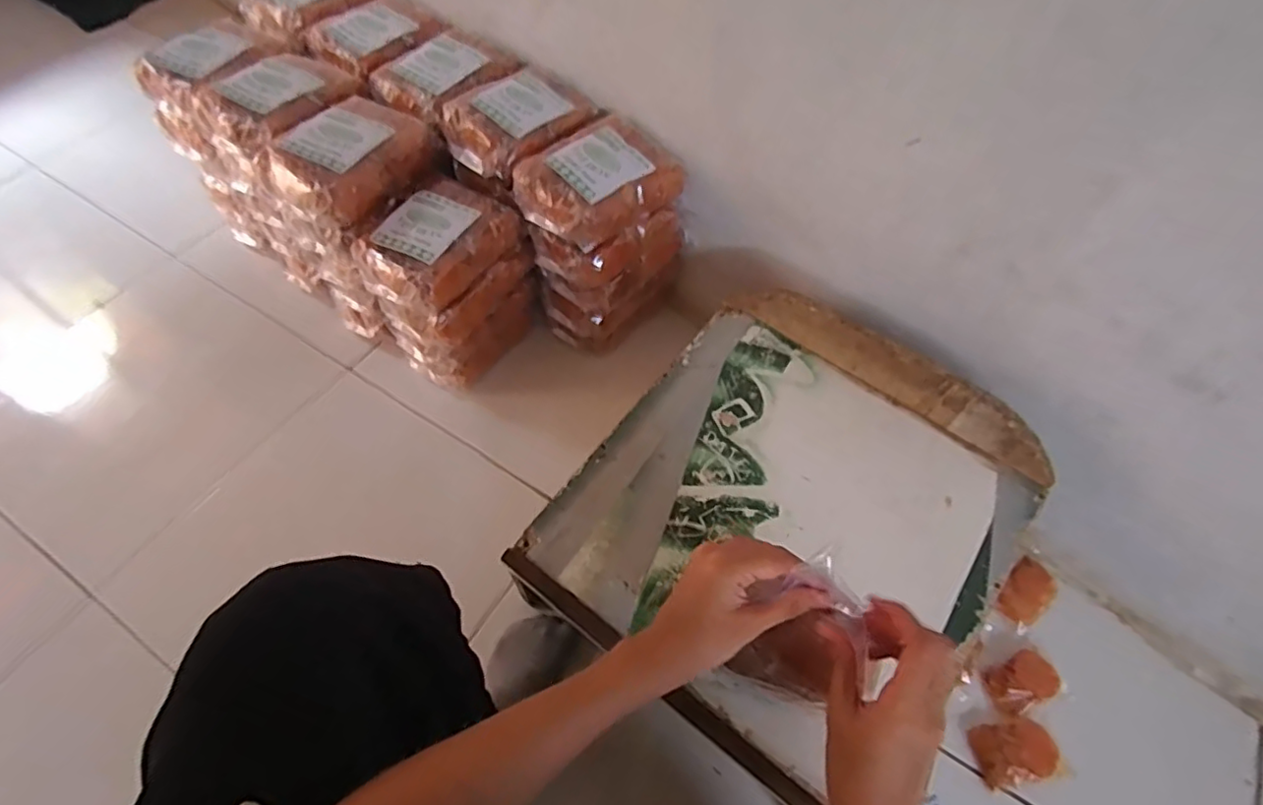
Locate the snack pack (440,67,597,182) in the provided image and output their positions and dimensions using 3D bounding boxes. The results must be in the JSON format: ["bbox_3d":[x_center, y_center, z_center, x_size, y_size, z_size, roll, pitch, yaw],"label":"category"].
[{"bbox_3d":[-0.142,-0.364,0.794,0.143,0.041,0.182,34,63,18],"label":"snack pack"}]

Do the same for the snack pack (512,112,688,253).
[{"bbox_3d":[-0.041,-0.271,0.757,0.139,0.068,0.183,39,64,20],"label":"snack pack"}]

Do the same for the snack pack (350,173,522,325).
[{"bbox_3d":[-0.243,-0.196,0.761,0.131,0.059,0.178,33,62,17],"label":"snack pack"}]

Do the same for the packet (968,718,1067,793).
[{"bbox_3d":[0.413,0.371,0.659,0.091,0.021,0.057,-6,58,-6],"label":"packet"}]

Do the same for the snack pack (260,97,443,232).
[{"bbox_3d":[-0.347,-0.299,0.766,0.133,0.071,0.186,25,60,13],"label":"snack pack"}]

